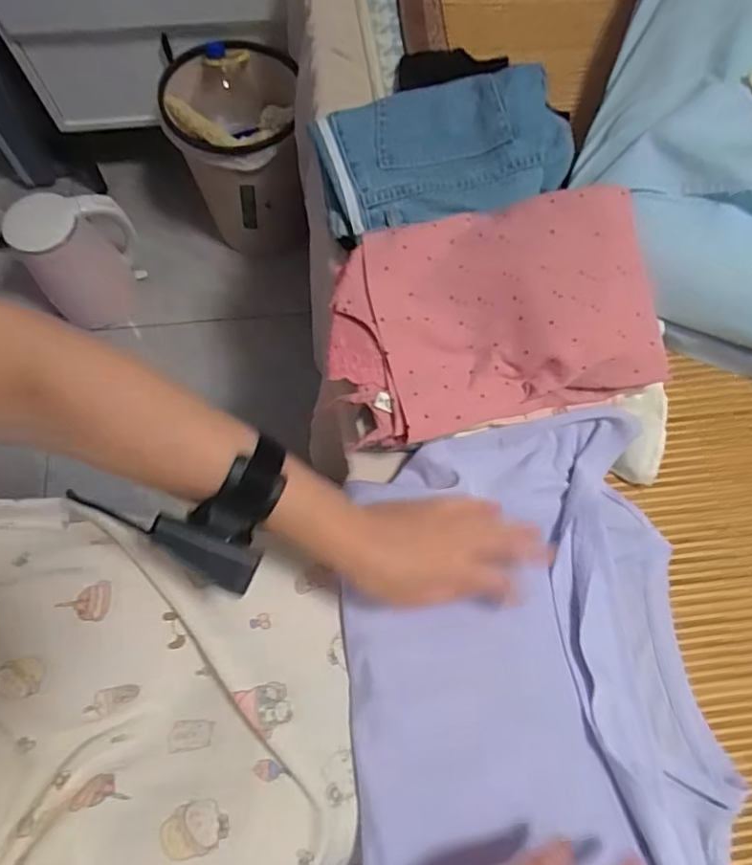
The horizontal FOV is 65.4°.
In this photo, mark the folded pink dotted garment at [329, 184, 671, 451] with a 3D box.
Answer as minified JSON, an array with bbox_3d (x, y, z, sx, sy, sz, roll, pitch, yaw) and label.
[{"bbox_3d":[0.090,-0.102,0.502,0.267,0.047,0.188,-13,82,8],"label":"folded pink dotted garment"}]

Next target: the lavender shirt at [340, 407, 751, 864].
[{"bbox_3d":[0.122,0.213,0.456,0.279,0.046,0.442,-6,71,-2],"label":"lavender shirt"}]

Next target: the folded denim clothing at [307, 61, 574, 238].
[{"bbox_3d":[0.066,-0.278,0.574,0.242,0.040,0.163,-14,71,-5],"label":"folded denim clothing"}]

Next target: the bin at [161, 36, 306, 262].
[{"bbox_3d":[-0.235,-0.492,1.055,0.215,0.260,0.218,-2,71,-1],"label":"bin"}]

